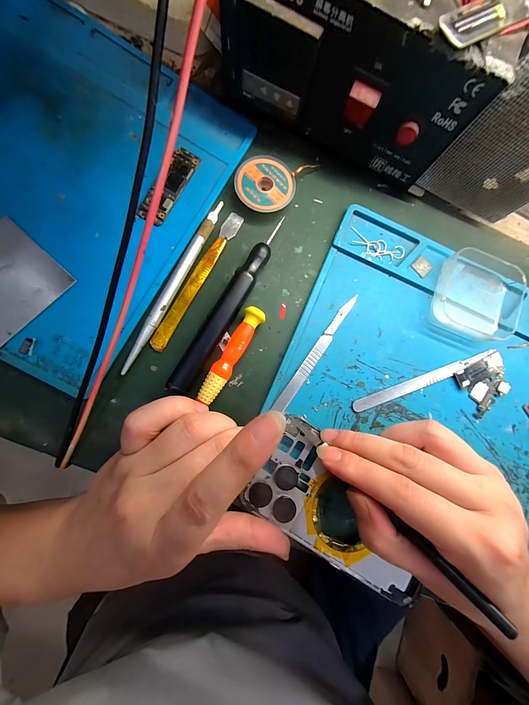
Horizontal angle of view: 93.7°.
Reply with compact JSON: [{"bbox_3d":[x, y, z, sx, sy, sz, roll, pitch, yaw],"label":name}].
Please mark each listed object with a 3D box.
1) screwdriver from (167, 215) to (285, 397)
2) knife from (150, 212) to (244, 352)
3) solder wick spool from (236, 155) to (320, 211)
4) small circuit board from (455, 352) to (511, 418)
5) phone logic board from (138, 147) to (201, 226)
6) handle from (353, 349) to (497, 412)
[{"bbox_3d":[-0.026,-0.034,0.180,0.020,0.016,0.137,28,84,-3],"label":"screwdriver"},{"bbox_3d":[-0.050,-0.055,0.188,0.012,0.005,0.120,29,83,-3],"label":"knife"},{"bbox_3d":[0.005,-0.130,0.193,0.053,0.011,0.047,10,85,-5],"label":"solder wick spool"},{"bbox_3d":[0.180,0.023,0.200,0.044,0.004,0.039,-30,89,-7],"label":"small circuit board"},{"bbox_3d":[-0.071,-0.126,0.186,0.019,0.006,0.063,28,84,-3],"label":"phone logic board"},{"bbox_3d":[0.128,0.021,0.195,0.126,0.004,0.010,-20,88,-7],"label":"handle"}]

